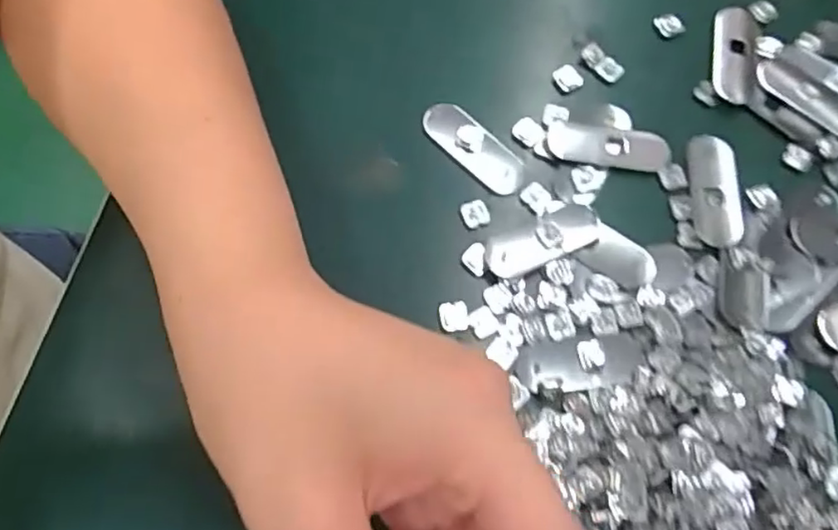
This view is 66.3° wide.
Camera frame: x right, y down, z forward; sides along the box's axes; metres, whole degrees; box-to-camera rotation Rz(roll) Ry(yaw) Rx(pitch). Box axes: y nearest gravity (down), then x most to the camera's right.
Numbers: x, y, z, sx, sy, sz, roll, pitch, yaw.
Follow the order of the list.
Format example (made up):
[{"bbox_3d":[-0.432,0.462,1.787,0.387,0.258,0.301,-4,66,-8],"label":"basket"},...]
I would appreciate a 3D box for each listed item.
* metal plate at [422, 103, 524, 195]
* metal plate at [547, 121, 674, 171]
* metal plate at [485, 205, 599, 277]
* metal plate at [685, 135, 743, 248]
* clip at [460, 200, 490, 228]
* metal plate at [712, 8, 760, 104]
[{"bbox_3d":[0.023,-0.050,0.267,0.049,0.004,0.018,42,76,12],"label":"metal plate"},{"bbox_3d":[0.080,-0.050,0.268,0.050,0.004,0.019,9,72,2],"label":"metal plate"},{"bbox_3d":[0.049,-0.009,0.253,0.047,0.005,0.017,-22,74,-7],"label":"metal plate"},{"bbox_3d":[0.122,-0.031,0.262,0.020,0.004,0.049,2,72,0],"label":"metal plate"},{"bbox_3d":[0.023,-0.021,0.258,0.011,0.004,0.011,-19,73,-7],"label":"clip"},{"bbox_3d":[0.139,-0.092,0.281,0.020,0.004,0.046,8,72,2],"label":"metal plate"}]

